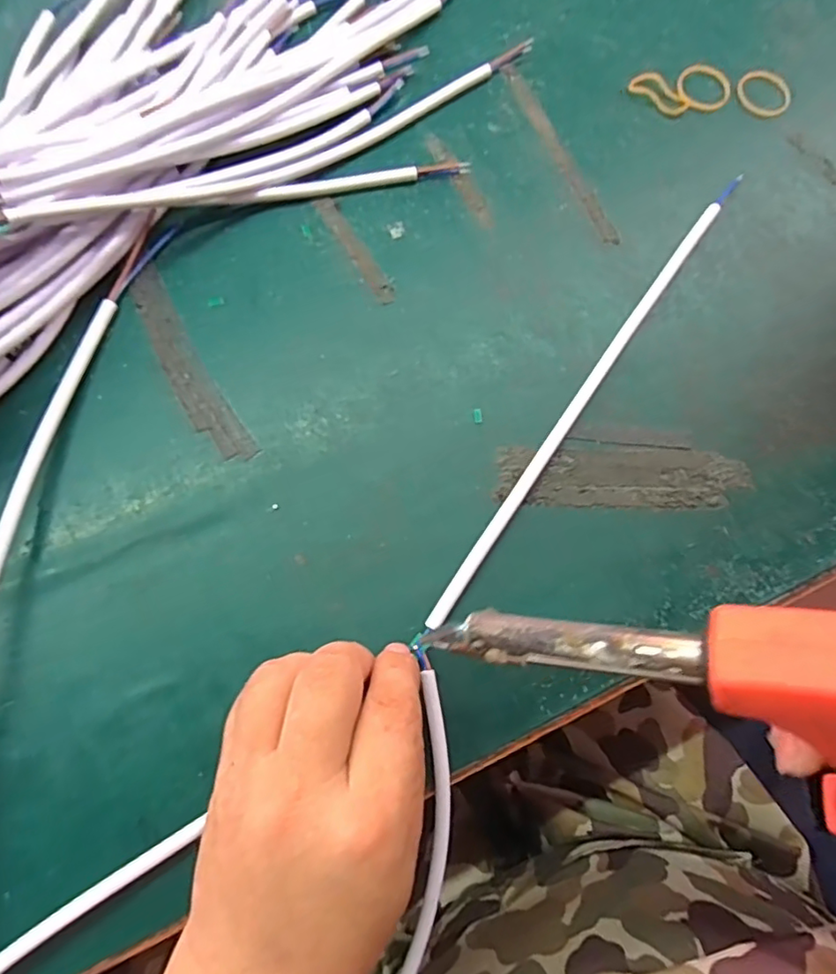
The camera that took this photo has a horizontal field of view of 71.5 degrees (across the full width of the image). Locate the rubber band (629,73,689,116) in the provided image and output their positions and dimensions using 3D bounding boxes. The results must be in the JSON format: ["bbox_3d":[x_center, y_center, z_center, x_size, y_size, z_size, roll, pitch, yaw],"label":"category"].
[{"bbox_3d":[0.140,-0.228,0.337,0.034,0.006,0.016,43,77,10],"label":"rubber band"}]

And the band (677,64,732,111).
[{"bbox_3d":[0.169,-0.236,0.342,0.031,0.004,0.034,30,75,6],"label":"band"}]

